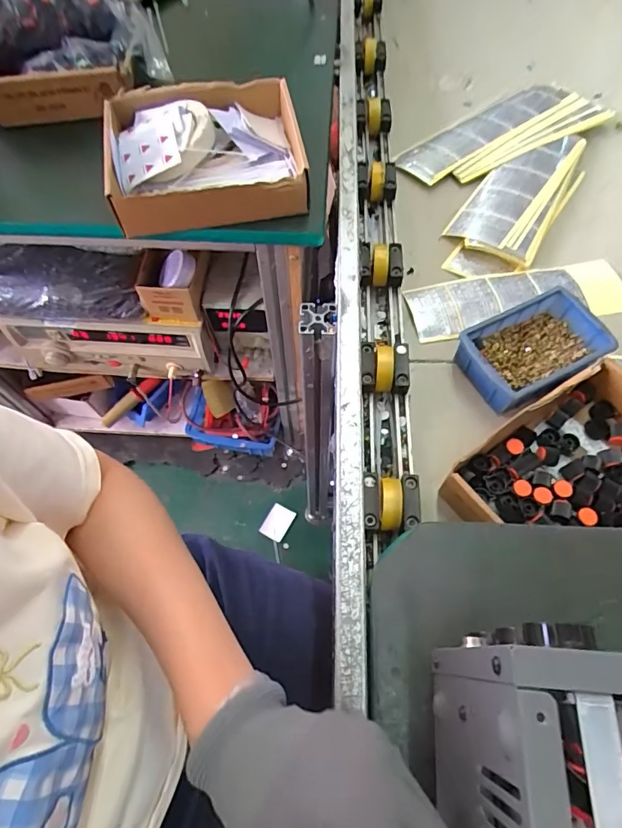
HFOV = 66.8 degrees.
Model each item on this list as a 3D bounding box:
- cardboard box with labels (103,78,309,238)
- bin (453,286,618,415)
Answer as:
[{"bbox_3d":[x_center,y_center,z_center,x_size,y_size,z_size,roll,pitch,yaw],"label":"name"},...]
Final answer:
[{"bbox_3d":[-0.114,-0.298,0.534,0.213,0.059,0.181,-11,63,-4],"label":"cardboard box with labels"},{"bbox_3d":[0.238,-0.065,0.507,0.145,0.051,0.096,-24,65,-11],"label":"bin"}]

